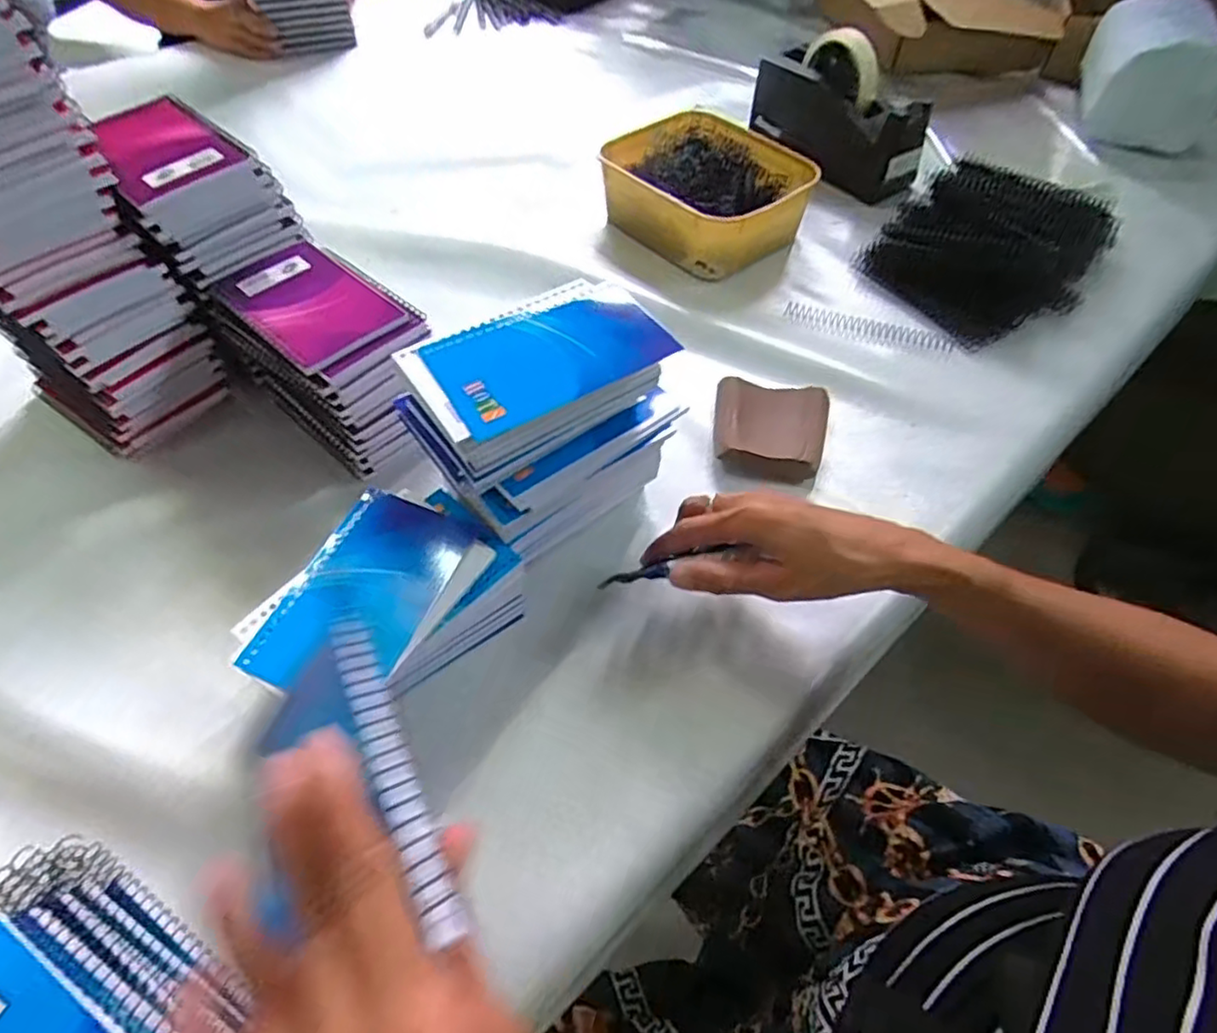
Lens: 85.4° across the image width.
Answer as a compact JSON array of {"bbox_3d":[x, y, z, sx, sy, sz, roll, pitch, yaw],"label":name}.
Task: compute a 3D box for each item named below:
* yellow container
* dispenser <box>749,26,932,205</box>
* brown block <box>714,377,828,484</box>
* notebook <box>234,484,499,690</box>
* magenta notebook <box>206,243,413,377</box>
[{"bbox_3d":[0.102,-0.332,0.678,0.160,0.068,0.200,-32,59,-22],"label":"yellow container"},{"bbox_3d":[0.243,-0.438,0.721,0.077,0.116,0.194,-35,61,-23],"label":"dispenser"},{"bbox_3d":[0.126,-0.074,0.513,0.089,0.032,0.095,13,54,10],"label":"brown block"},{"bbox_3d":[-0.136,0.044,0.374,0.087,0.011,0.129,24,57,17],"label":"notebook"},{"bbox_3d":[-0.212,-0.152,0.466,0.127,0.008,0.084,35,60,23],"label":"magenta notebook"}]

